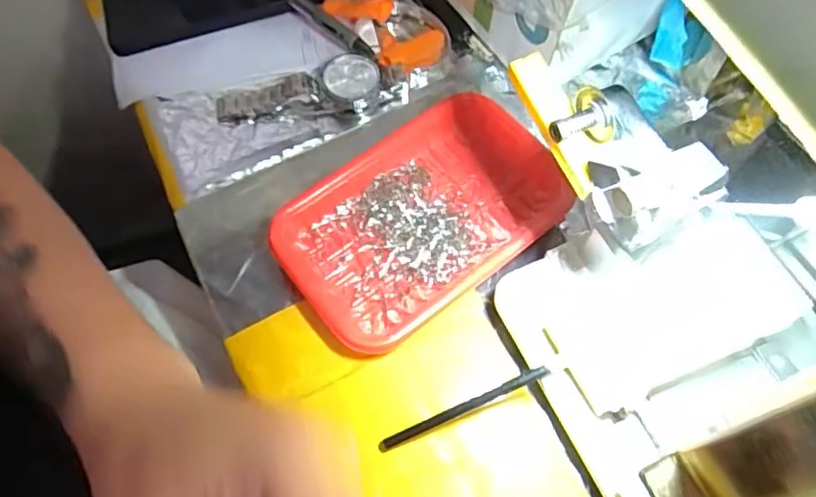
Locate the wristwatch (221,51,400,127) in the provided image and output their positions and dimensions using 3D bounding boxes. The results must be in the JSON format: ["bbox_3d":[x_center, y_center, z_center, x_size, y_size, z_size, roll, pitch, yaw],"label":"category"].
[{"bbox_3d":[-0.070,-0.115,0.409,0.131,0.018,0.035,-9,64,-2],"label":"wristwatch"}]

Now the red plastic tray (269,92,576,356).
[{"bbox_3d":[0.011,-0.020,0.345,0.170,0.021,0.108,-37,66,-14],"label":"red plastic tray"}]

